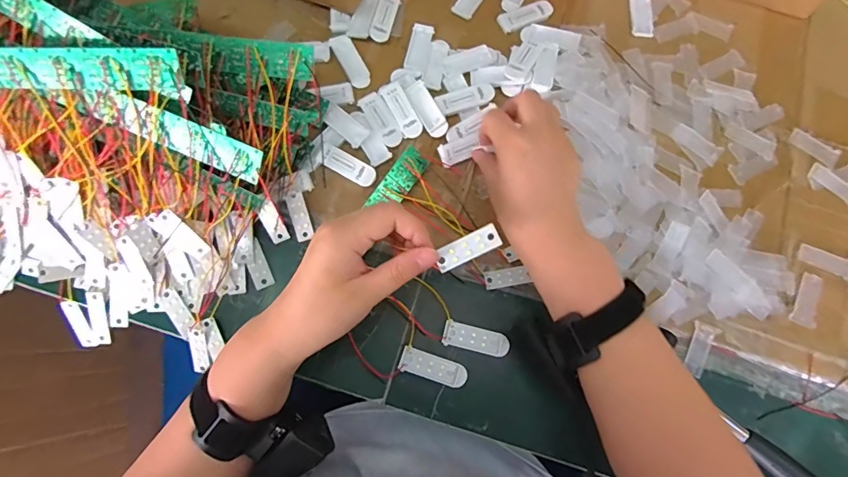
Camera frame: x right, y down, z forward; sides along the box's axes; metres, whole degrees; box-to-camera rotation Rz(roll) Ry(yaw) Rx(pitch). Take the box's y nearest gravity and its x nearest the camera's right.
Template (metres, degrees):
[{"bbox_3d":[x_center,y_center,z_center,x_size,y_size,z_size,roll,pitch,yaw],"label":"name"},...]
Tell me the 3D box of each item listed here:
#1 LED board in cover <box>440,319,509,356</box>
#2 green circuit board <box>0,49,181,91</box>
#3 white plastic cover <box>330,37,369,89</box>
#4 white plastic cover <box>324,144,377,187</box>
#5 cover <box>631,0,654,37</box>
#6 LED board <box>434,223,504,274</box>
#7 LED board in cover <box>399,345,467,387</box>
[{"bbox_3d":[0.046,0.089,0.399,0.057,0.005,0.021,15,78,2],"label":"LED board in cover"},{"bbox_3d":[-0.248,-0.113,0.306,0.176,0.004,0.027,3,125,8],"label":"green circuit board"},{"bbox_3d":[-0.071,-0.173,0.445,0.020,0.004,0.058,-27,80,-7],"label":"white plastic cover"},{"bbox_3d":[-0.069,-0.067,0.420,0.051,0.006,0.022,28,78,4],"label":"white plastic cover"},{"bbox_3d":[0.227,-0.235,0.474,0.021,0.004,0.055,3,78,-1],"label":"cover"},{"bbox_3d":[0.030,0.007,0.311,0.047,0.004,0.016,-29,81,8],"label":"LED board"},{"bbox_3d":[0.008,0.112,0.392,0.058,0.004,0.021,18,78,2],"label":"LED board in cover"}]

